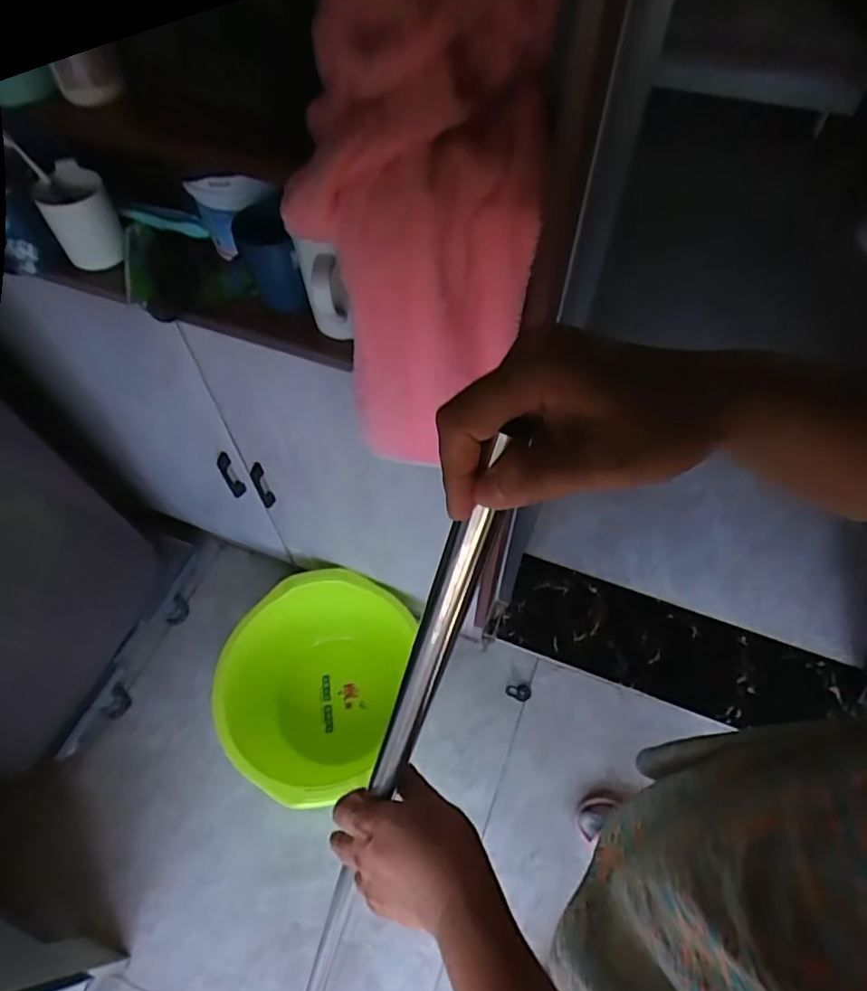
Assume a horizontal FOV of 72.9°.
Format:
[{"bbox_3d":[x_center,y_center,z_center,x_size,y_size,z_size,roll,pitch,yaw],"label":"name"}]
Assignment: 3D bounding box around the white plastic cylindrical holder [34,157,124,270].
[{"bbox_3d":[-0.448,-0.357,0.750,0.079,0.086,0.100,-25,61,-15],"label":"white plastic cylindrical holder"}]

